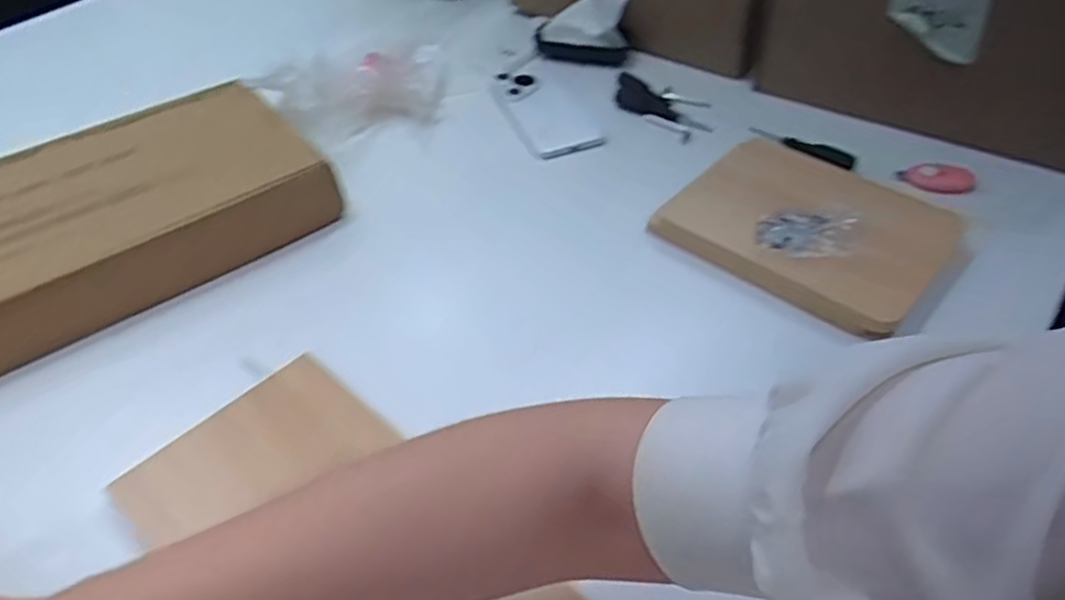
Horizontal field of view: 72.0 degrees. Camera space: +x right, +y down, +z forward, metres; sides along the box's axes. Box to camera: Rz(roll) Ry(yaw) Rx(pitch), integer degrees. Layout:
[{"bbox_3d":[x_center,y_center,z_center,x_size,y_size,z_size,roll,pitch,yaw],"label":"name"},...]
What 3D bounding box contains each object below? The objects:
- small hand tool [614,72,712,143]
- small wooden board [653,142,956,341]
[{"bbox_3d":[0.137,-0.210,0.785,0.118,0.017,0.076,32,55,31],"label":"small hand tool"},{"bbox_3d":[0.238,-0.068,0.622,0.201,0.031,0.193,31,48,28],"label":"small wooden board"}]

